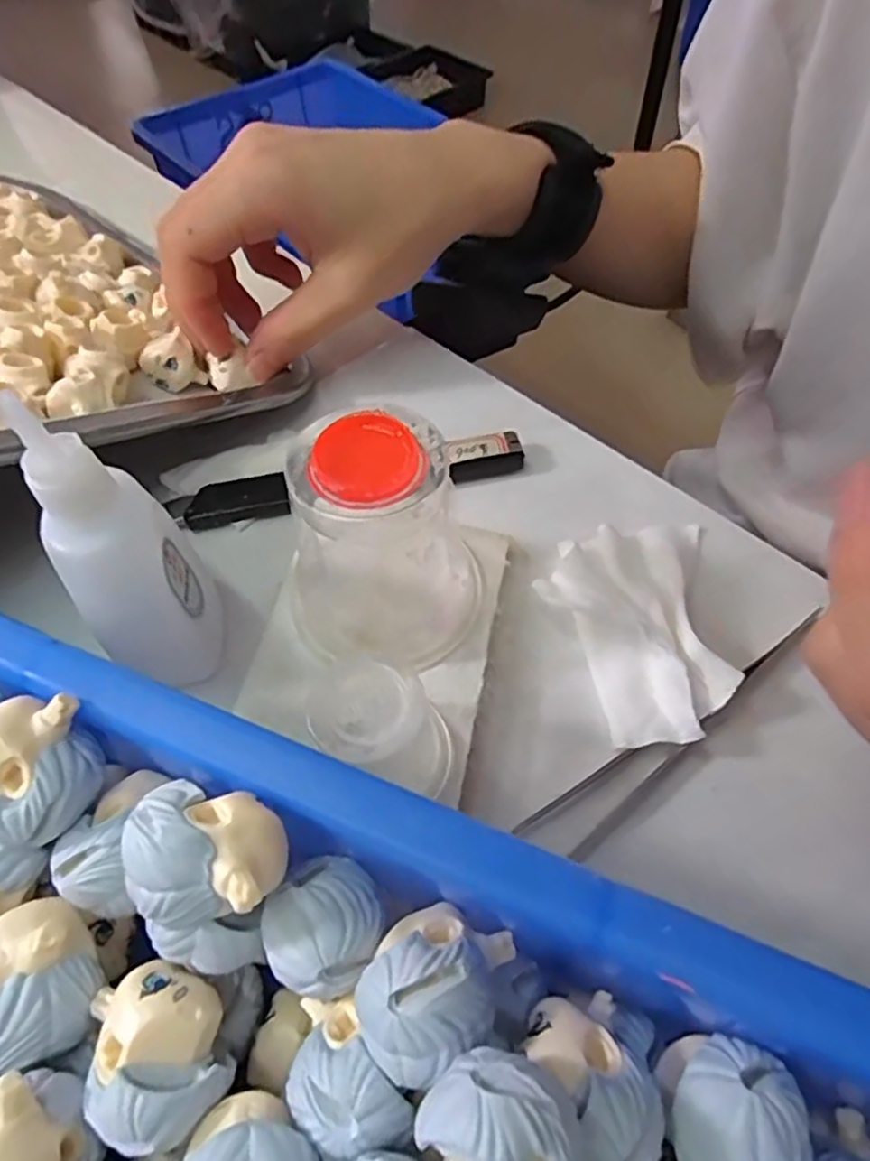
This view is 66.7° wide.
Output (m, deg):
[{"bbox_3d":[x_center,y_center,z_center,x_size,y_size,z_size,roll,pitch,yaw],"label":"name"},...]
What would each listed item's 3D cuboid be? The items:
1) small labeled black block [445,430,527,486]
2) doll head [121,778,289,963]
[{"bbox_3d":[0.018,-0.045,0.246,0.028,0.011,0.014,-16,58,-9],"label":"small labeled black block"},{"bbox_3d":[-0.040,0.050,0.120,0.025,0.024,0.026,0,57,0],"label":"doll head"}]

